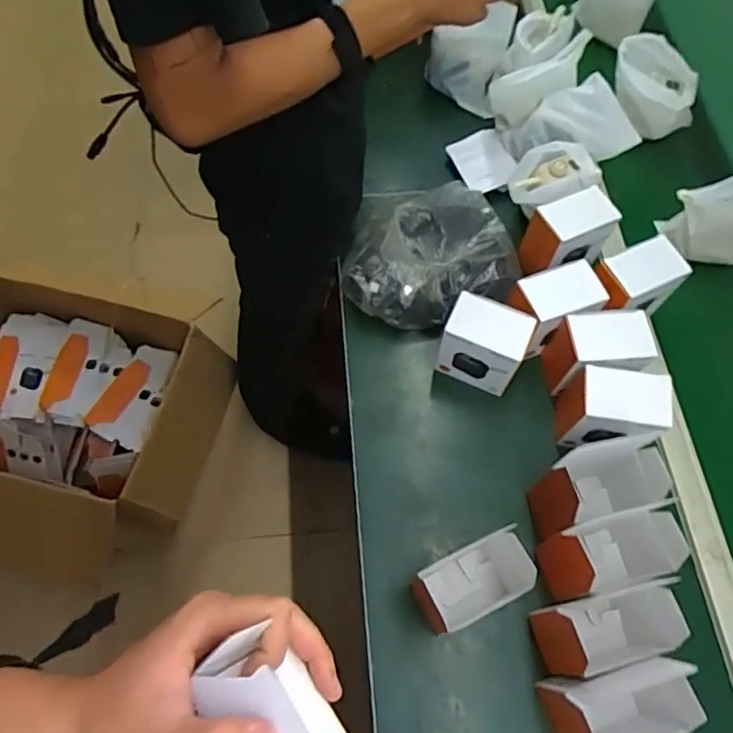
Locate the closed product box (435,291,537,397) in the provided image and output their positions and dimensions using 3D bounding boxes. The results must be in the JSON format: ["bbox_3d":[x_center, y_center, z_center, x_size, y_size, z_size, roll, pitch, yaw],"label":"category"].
[{"bbox_3d":[0.148,-0.026,0.739,0.100,0.107,0.073,19,65,7],"label":"closed product box"}]

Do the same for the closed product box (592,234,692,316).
[{"bbox_3d":[0.355,-0.112,0.752,0.093,0.075,0.067,-27,68,-14],"label":"closed product box"}]

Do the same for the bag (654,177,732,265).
[{"bbox_3d":[0.503,-0.220,0.807,0.139,0.159,0.094,-7,60,9],"label":"bag"}]

